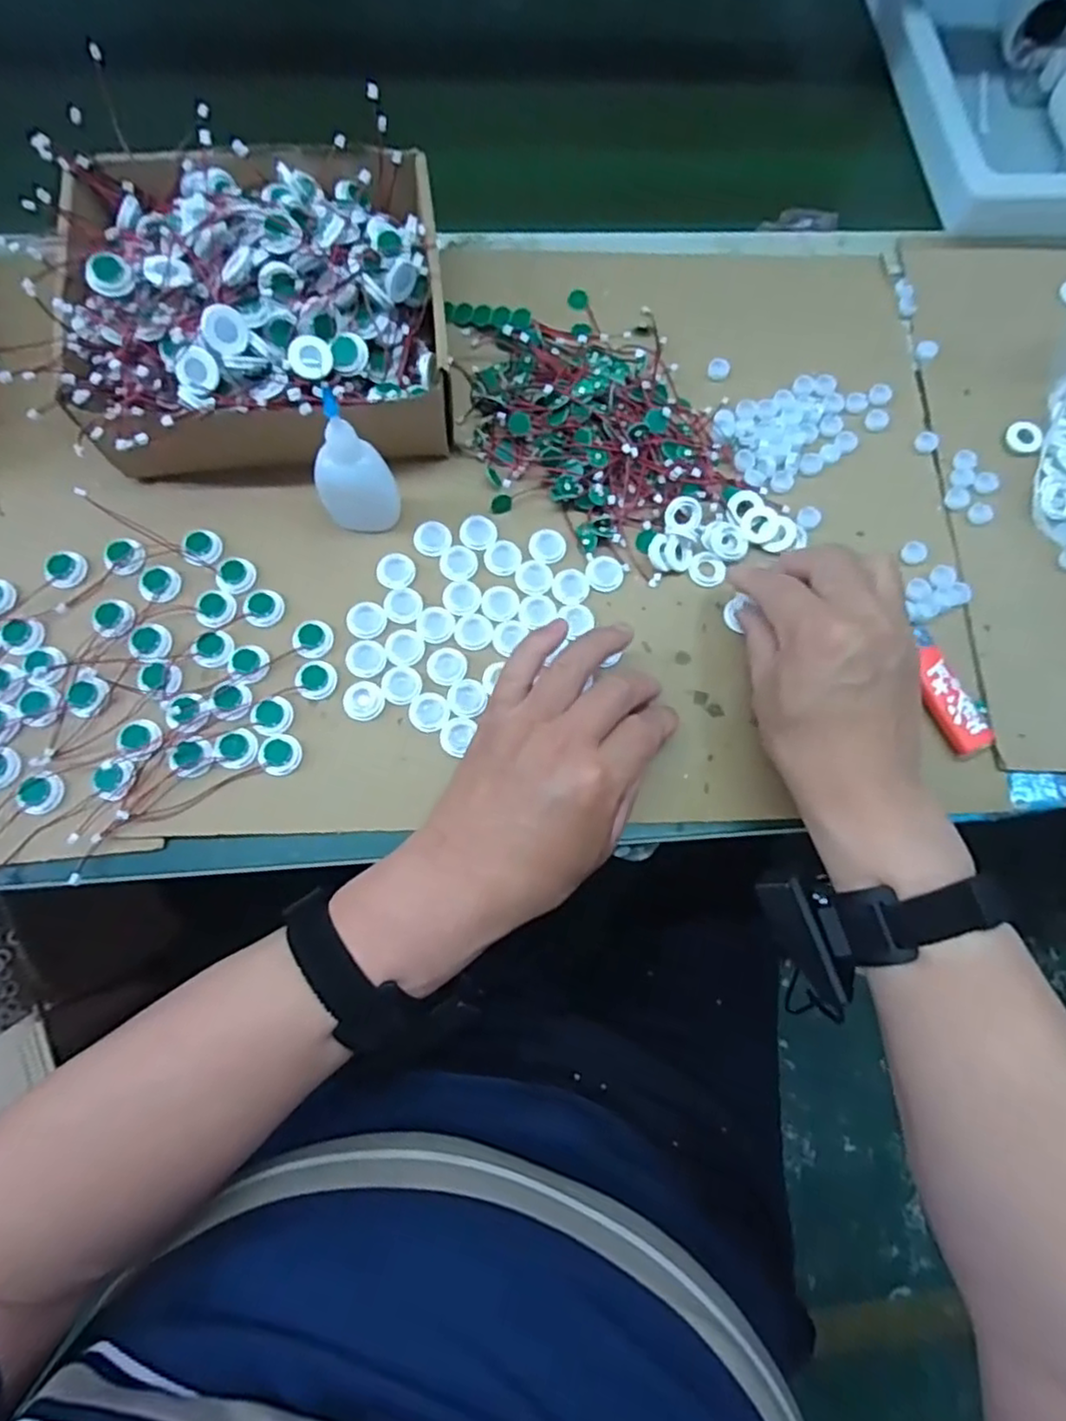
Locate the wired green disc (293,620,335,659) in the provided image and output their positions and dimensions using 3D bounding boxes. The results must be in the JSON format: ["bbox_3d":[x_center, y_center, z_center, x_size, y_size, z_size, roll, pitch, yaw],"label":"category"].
[{"bbox_3d":[-0.129,-0.042,0.392,0.022,0.006,0.021,1,74,-3],"label":"wired green disc"}]

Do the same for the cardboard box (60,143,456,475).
[{"bbox_3d":[-0.159,-0.236,0.401,0.207,0.089,0.214,-7,75,-5],"label":"cardboard box"}]

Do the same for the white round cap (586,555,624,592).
[{"bbox_3d":[0.045,-0.086,0.419,0.023,0.004,0.023,1,74,-3],"label":"white round cap"}]

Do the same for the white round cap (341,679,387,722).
[{"bbox_3d":[-0.098,-0.006,0.385,0.023,0.004,0.022,1,74,-3],"label":"white round cap"}]

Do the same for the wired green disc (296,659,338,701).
[{"bbox_3d":[-0.125,-0.018,0.385,0.022,0.004,0.023,1,74,-3],"label":"wired green disc"}]

